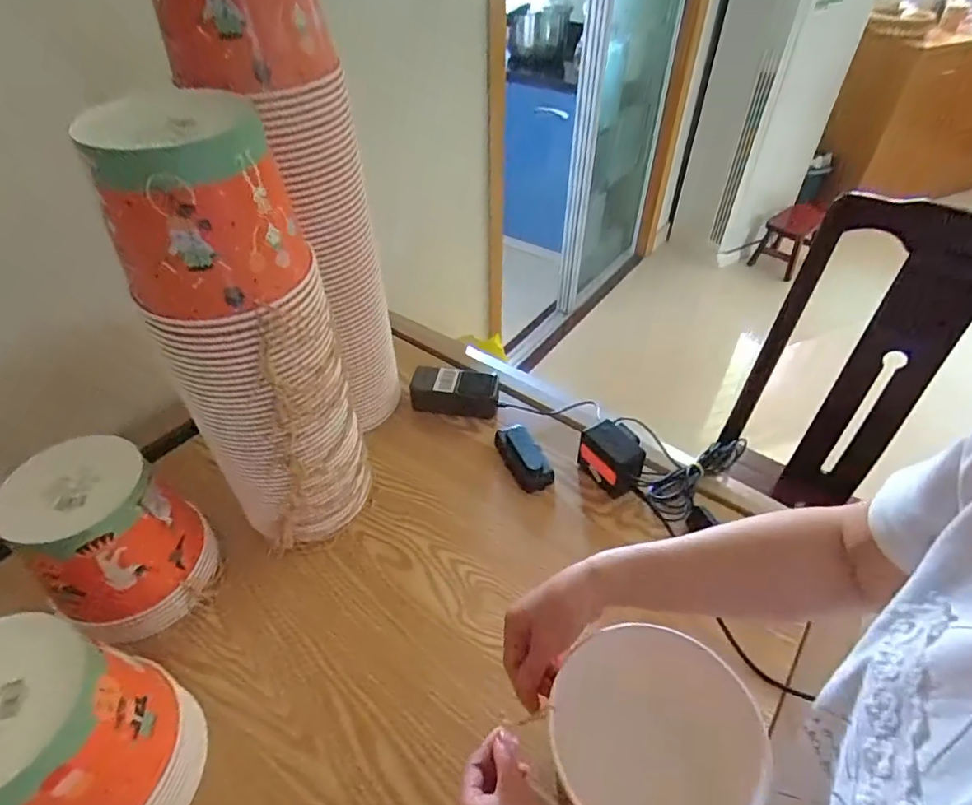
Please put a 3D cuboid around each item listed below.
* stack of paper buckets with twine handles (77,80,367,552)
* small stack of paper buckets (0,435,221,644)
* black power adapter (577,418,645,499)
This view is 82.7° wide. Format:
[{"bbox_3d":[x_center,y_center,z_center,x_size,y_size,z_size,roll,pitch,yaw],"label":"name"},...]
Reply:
[{"bbox_3d":[-0.224,-0.032,0.563,0.127,0.472,0.138,16,46,16],"label":"stack of paper buckets with twine handles"},{"bbox_3d":[-0.391,0.147,0.589,0.142,0.179,0.147,25,49,24],"label":"small stack of paper buckets"},{"bbox_3d":[0.168,0.076,0.731,0.058,0.074,0.086,-31,52,-28],"label":"black power adapter"}]

